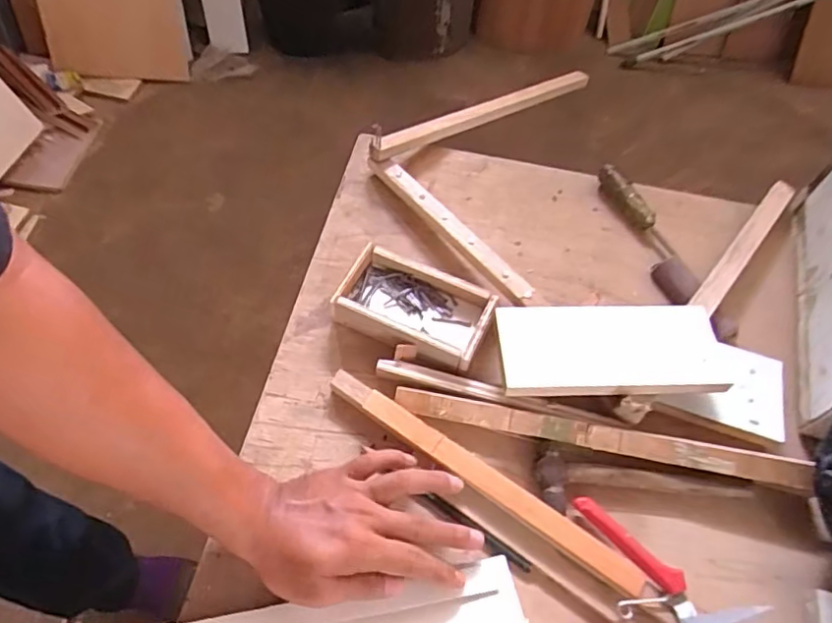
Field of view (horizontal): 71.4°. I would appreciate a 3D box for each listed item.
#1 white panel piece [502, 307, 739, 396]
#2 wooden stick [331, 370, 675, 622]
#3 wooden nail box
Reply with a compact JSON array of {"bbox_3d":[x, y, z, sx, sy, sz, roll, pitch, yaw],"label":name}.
[{"bbox_3d":[0.172,0.034,0.518,0.189,0.021,0.083,1,58,-3],"label":"white panel piece"},{"bbox_3d":[0.064,0.147,0.494,0.324,0.020,0.028,33,62,16],"label":"wooden stick"},{"bbox_3d":[-0.003,-0.001,0.570,0.146,0.034,0.091,26,60,12],"label":"wooden nail box"}]

